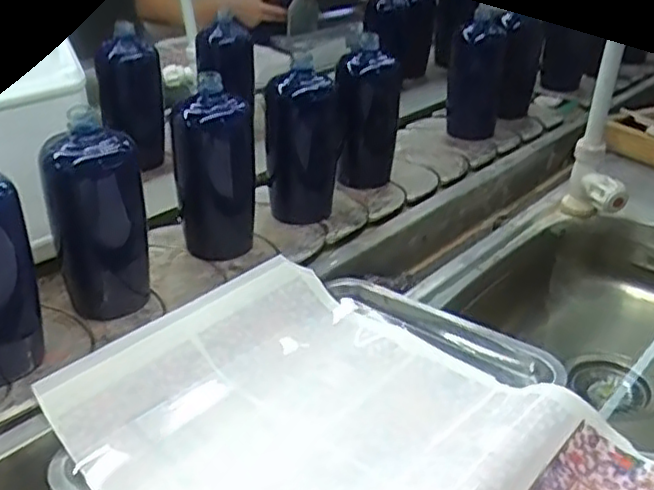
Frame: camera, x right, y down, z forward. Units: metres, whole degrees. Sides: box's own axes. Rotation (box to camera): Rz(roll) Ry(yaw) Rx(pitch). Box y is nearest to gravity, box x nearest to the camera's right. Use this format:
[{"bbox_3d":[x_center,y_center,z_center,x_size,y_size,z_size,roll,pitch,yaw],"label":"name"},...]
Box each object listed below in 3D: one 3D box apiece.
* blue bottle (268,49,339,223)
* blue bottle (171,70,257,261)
[{"bbox_3d":[-0.030,-0.123,0.823,0.080,0.164,0.068,2,29,2],"label":"blue bottle"},{"bbox_3d":[-0.121,-0.072,0.733,0.065,0.171,0.062,22,36,33],"label":"blue bottle"}]

